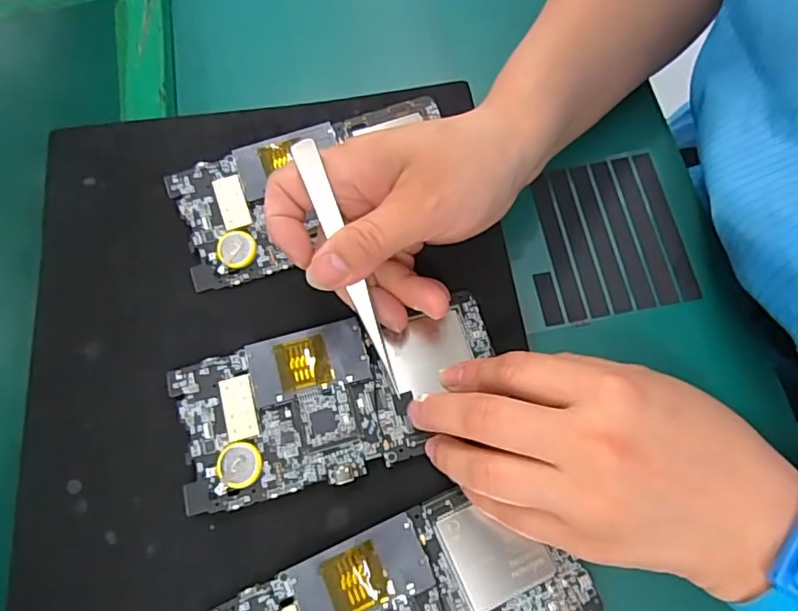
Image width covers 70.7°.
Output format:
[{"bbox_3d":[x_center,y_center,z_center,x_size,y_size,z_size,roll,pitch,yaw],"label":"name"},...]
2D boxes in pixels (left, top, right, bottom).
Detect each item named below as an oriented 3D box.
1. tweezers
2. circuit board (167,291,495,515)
[{"bbox_3d":[-0.022,-0.016,0.258,0.009,0.010,0.122,-22,103,-6],"label":"tweezers"},{"bbox_3d":[-0.028,0.044,0.272,0.152,0.009,0.072,-15,71,-4],"label":"circuit board"}]

